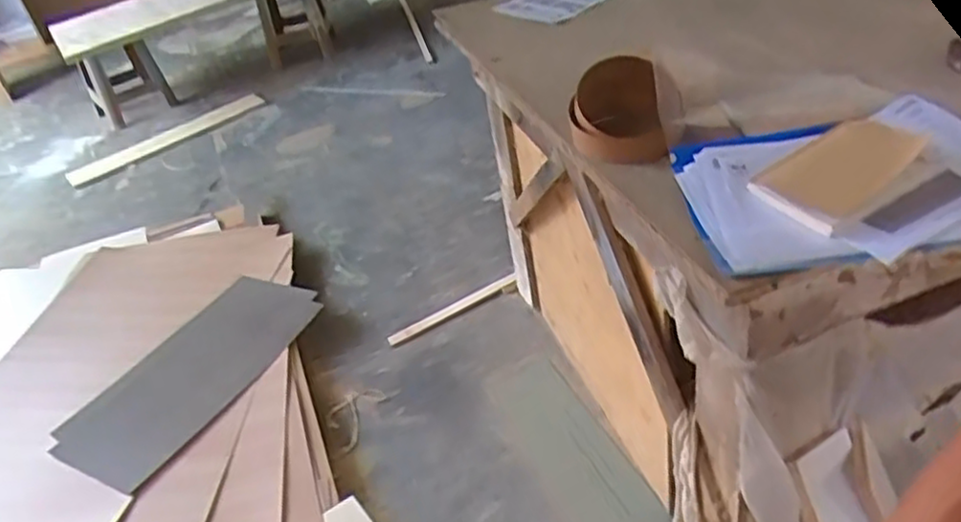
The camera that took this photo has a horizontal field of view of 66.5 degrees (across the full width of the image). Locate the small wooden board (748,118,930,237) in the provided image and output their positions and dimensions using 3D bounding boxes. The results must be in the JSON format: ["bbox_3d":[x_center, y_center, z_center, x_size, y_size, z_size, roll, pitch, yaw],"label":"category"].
[{"bbox_3d":[0.454,-0.121,0.922,0.221,0.021,0.114,-33,46,-17],"label":"small wooden board"}]

